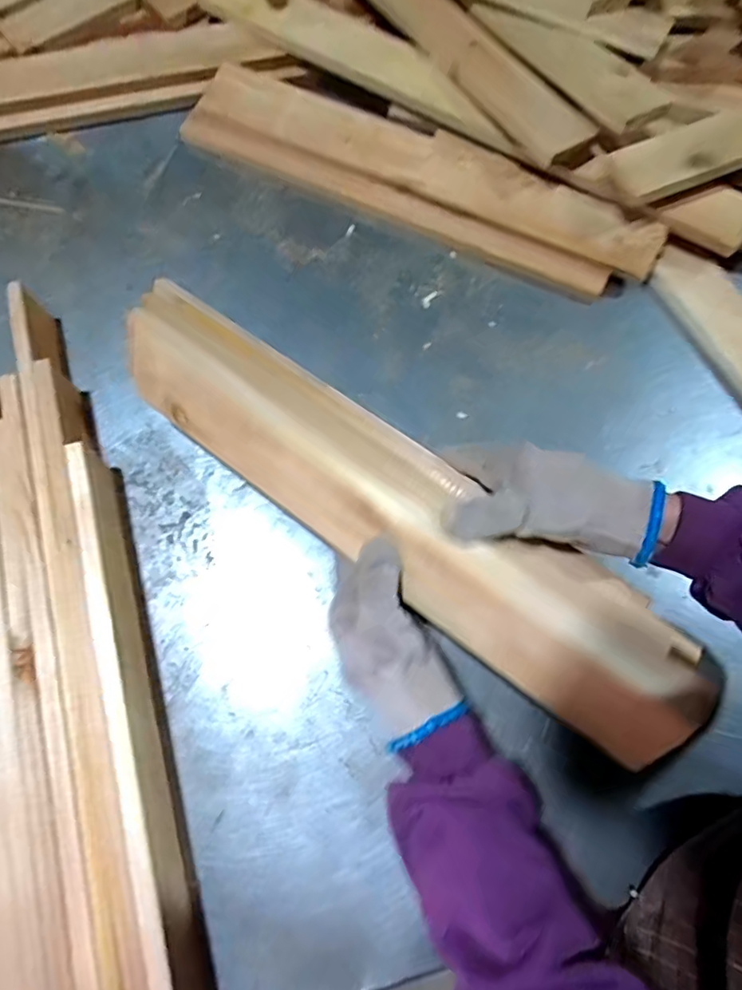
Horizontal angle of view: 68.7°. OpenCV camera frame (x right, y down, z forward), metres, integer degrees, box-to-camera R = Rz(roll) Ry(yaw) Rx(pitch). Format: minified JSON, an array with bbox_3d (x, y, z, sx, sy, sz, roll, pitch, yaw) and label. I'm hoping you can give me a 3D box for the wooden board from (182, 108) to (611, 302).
[{"bbox_3d":[0.019,-0.321,0.593,0.489,0.037,0.034,25,76,6],"label":"wooden board"}]

